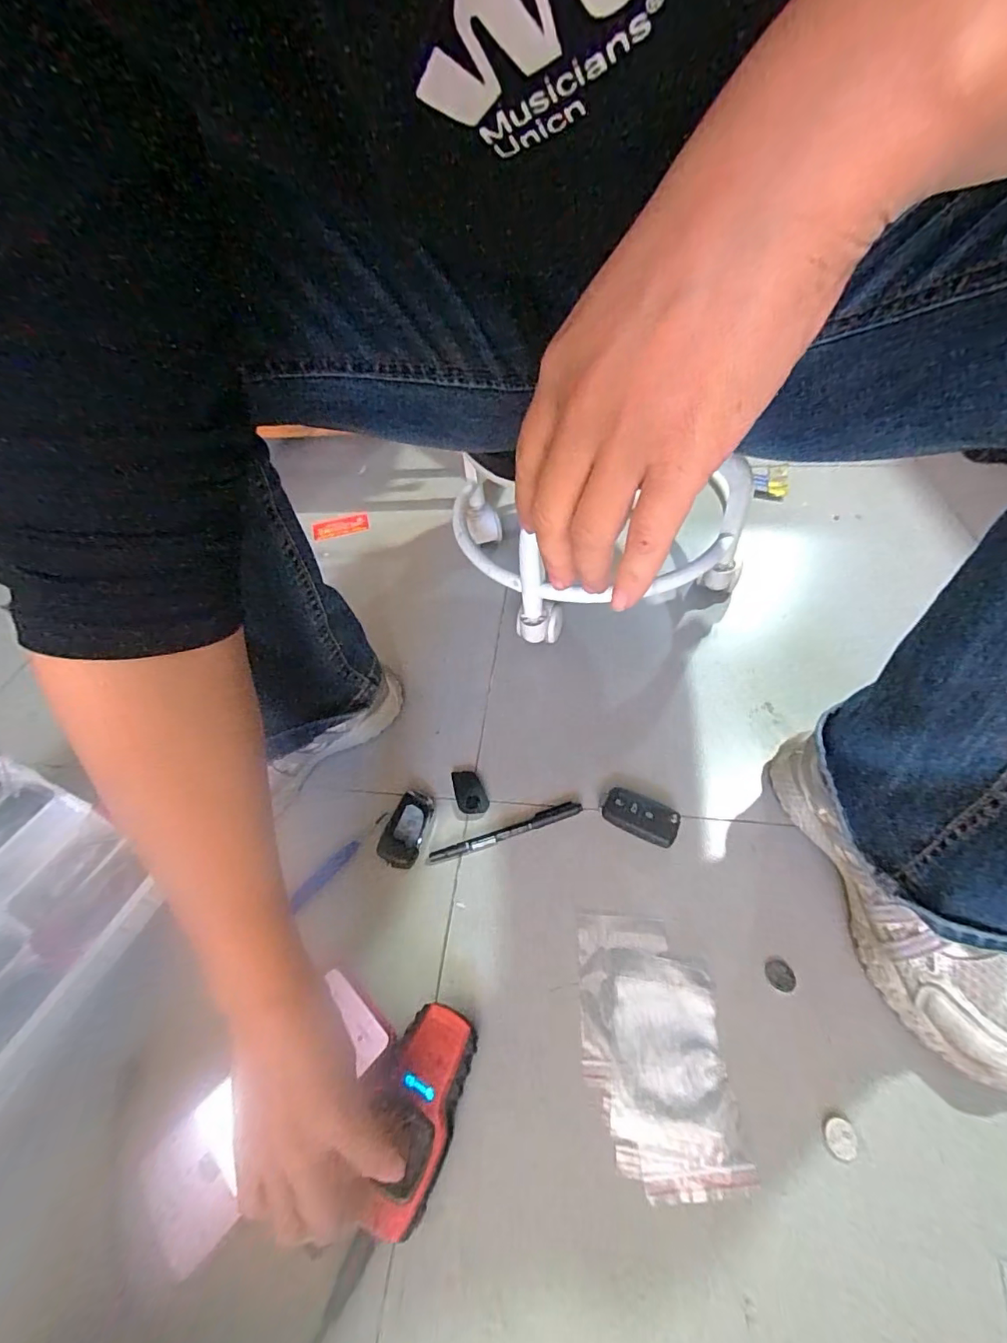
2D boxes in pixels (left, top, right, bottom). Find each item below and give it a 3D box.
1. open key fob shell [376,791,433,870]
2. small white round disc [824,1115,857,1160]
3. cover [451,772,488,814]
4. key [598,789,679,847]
[{"bbox_3d":[-0.088,0.139,0.450,0.033,0.015,0.068,6,51,10],"label":"open key fob shell"},{"bbox_3d":[0.206,0.285,0.308,0.017,0.004,0.019,-5,50,1],"label":"small white round disc"},{"bbox_3d":[-0.033,0.113,0.473,0.028,0.004,0.047,-19,51,-10],"label":"cover"},{"bbox_3d":[0.118,0.126,0.441,0.065,0.016,0.035,19,54,20],"label":"key"}]

